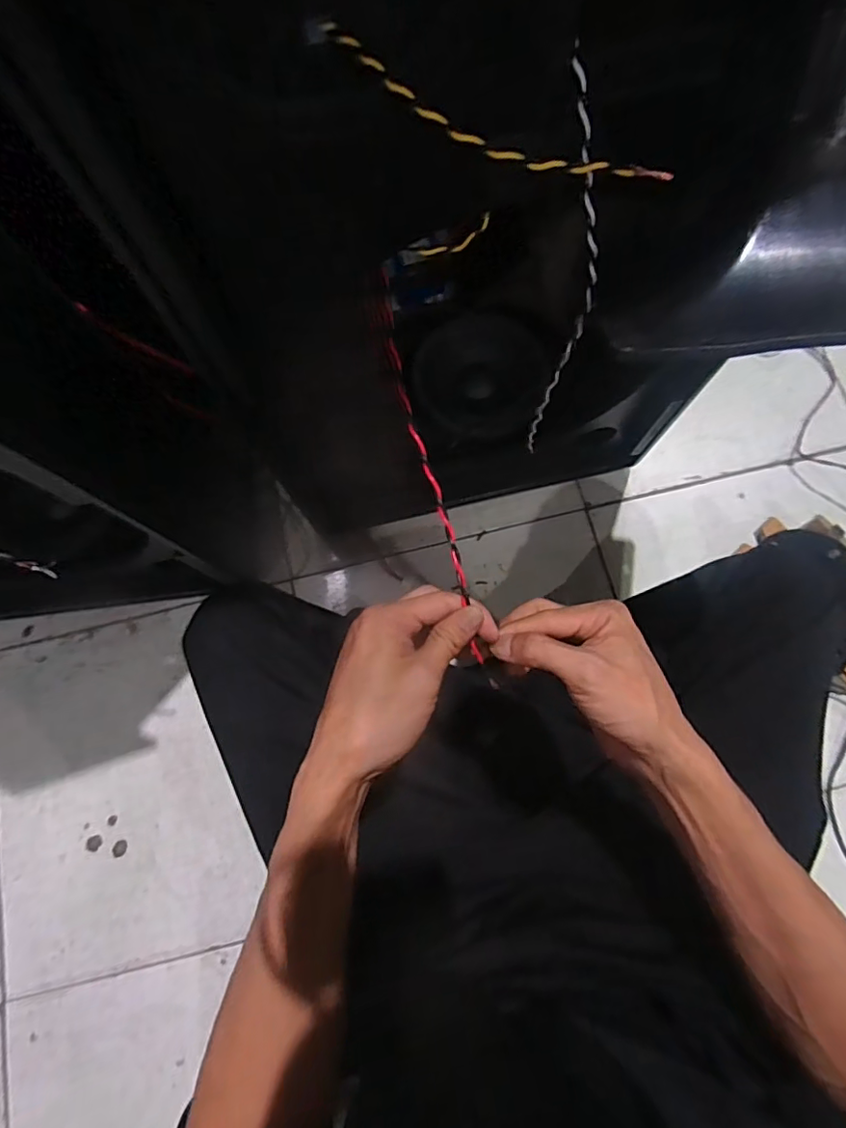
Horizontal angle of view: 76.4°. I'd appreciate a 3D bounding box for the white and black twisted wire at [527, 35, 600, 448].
[{"bbox_3d":[0.089,-0.155,0.330,0.025,0.236,0.028,-10,58,-2],"label":"white and black twisted wire"}]

